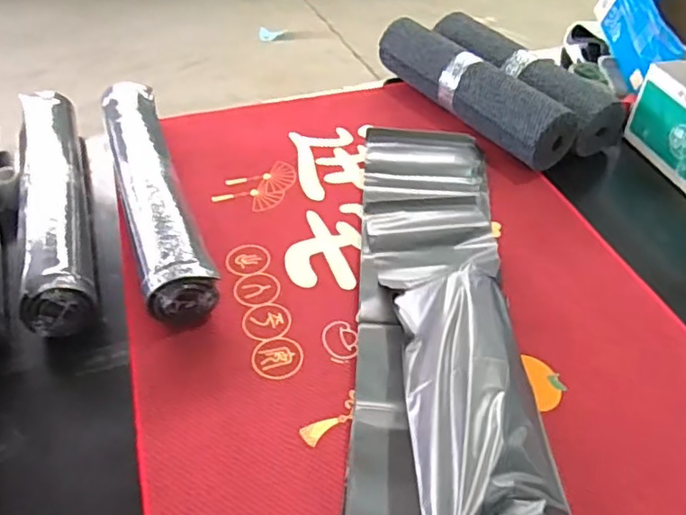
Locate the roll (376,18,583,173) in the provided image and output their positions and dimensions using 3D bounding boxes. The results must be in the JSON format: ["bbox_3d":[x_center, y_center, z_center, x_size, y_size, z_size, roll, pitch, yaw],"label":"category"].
[{"bbox_3d":[0.254,-0.348,1.230,0.104,0.127,0.469,-29,52,-28],"label":"roll"}]

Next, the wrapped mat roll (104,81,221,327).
[{"bbox_3d":[-0.338,-0.113,1.053,0.106,0.127,0.568,-16,46,-17],"label":"wrapped mat roll"}]

